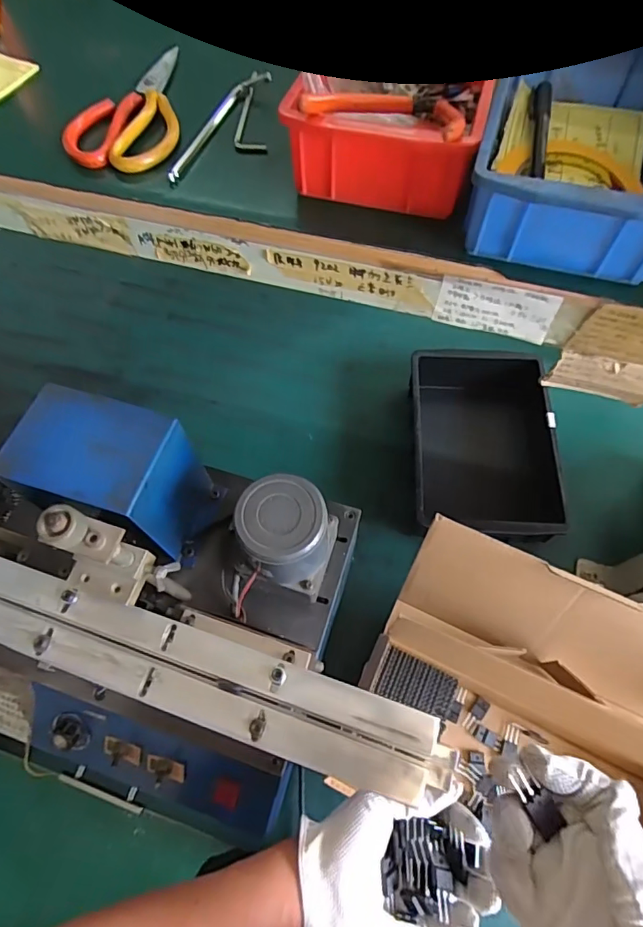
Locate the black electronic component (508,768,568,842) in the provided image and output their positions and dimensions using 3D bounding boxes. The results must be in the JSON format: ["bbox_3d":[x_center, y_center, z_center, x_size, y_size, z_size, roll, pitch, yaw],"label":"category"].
[{"bbox_3d":[0.117,0.186,0.266,0.015,0.005,0.037,-38,90,-16],"label":"black electronic component"}]

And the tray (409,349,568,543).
[{"bbox_3d":[0.232,-0.038,0.713,0.191,0.092,0.293,1,64,2],"label":"tray"}]

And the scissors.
[{"bbox_3d":[-0.167,-0.307,0.416,0.087,0.011,0.165,-4,64,-1],"label":"scissors"}]

